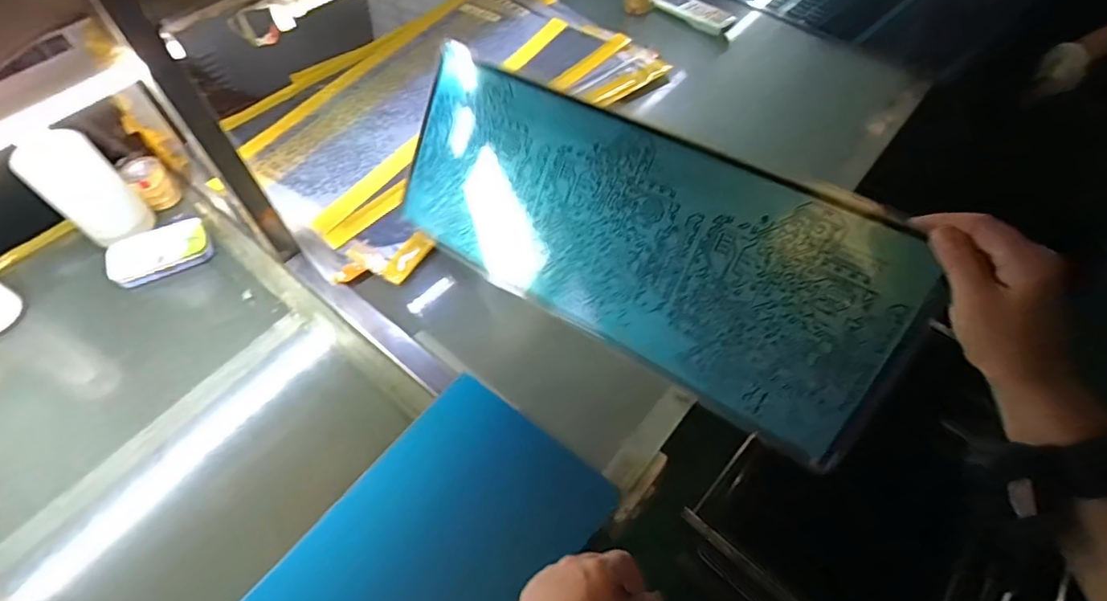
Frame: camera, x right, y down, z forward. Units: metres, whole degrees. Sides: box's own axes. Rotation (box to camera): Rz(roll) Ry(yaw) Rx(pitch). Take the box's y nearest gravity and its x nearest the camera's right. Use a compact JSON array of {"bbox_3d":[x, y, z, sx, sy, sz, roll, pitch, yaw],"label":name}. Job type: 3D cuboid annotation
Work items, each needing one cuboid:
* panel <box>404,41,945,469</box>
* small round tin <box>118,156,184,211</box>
[{"bbox_3d":[0.060,-0.064,0.533,0.525,0.205,0.012,32,25,23],"label":"panel"},{"bbox_3d":[-0.540,-0.160,0.734,0.044,0.057,0.050,-38,63,-22],"label":"small round tin"}]

